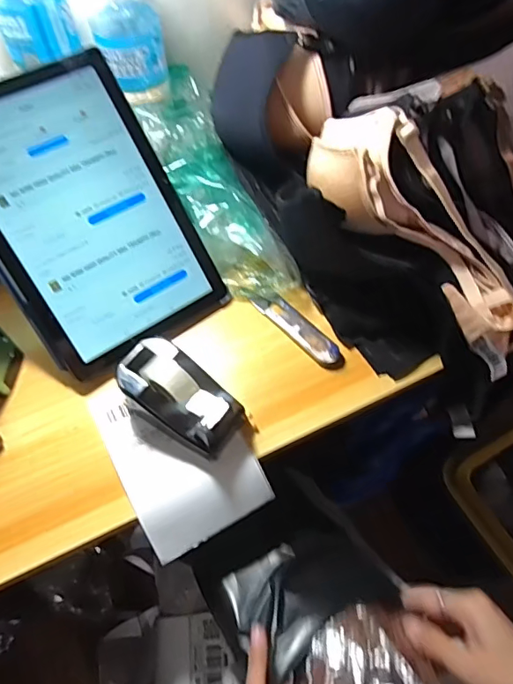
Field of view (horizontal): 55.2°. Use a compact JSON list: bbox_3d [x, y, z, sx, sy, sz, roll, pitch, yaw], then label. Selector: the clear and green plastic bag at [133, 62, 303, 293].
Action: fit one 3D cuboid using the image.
[{"bbox_3d":[-0.039,-0.150,0.460,0.077,0.073,0.234,-26,88,-14],"label":"clear and green plastic bag"}]

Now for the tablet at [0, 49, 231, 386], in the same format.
[{"bbox_3d":[-0.142,-0.103,0.413,0.161,0.007,0.236,-34,106,-18],"label":"tablet"}]

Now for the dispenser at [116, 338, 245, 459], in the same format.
[{"bbox_3d":[-0.063,0.044,0.396,0.101,0.047,0.056,35,67,17],"label":"dispenser"}]

